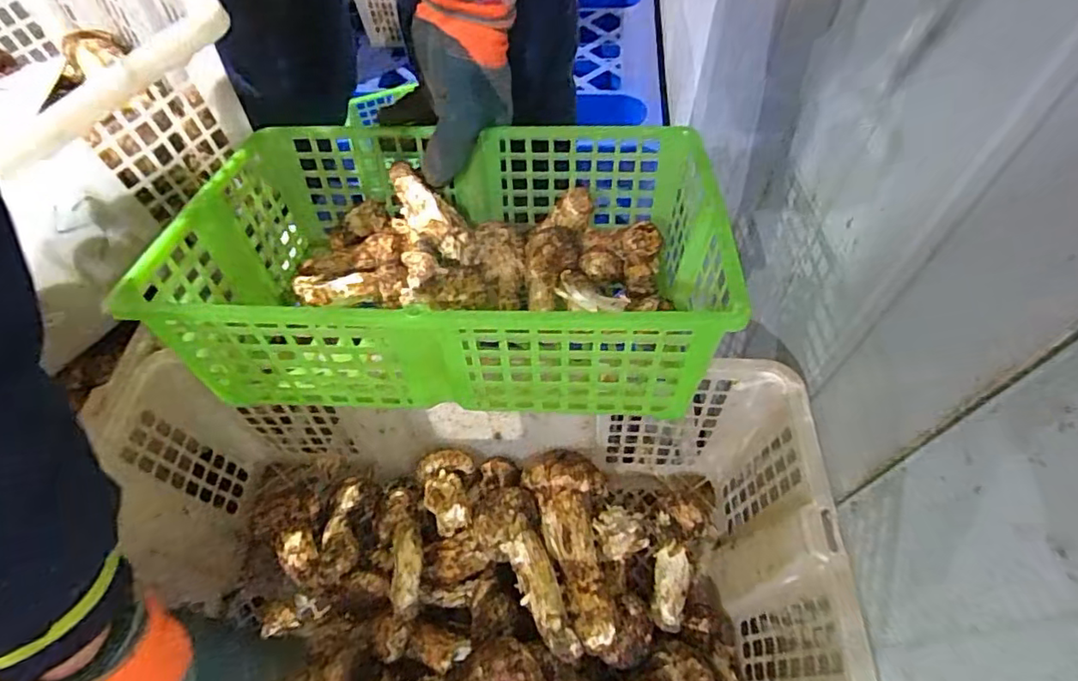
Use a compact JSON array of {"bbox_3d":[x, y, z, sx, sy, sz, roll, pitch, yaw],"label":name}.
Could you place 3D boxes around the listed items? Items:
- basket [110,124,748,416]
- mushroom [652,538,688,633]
[{"bbox_3d":[-0.058,-0.067,0.390,0.337,0.108,0.214,2,57,3],"label":"basket"},{"bbox_3d":[0.102,0.190,0.438,0.027,0.020,0.060,7,58,6],"label":"mushroom"}]

